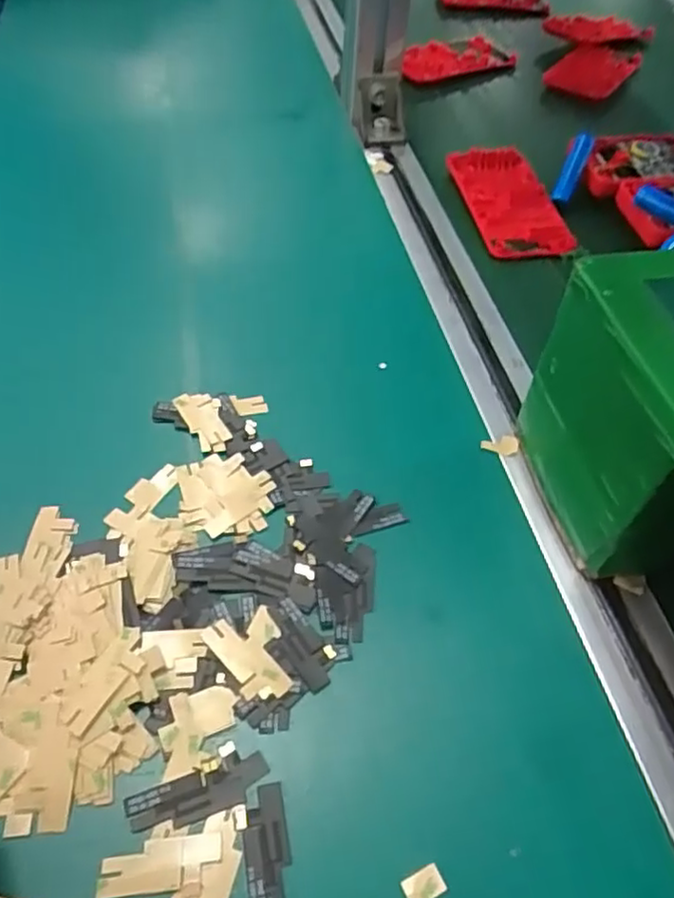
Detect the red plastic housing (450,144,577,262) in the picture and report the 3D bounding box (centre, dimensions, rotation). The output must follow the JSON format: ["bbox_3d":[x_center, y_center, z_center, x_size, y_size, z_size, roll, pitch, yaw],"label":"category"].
[{"bbox_3d":[0.123,-0.178,0.474,0.066,0.013,0.114,-5,52,-8],"label":"red plastic housing"}]

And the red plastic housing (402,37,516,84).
[{"bbox_3d":[0.107,-0.365,0.627,0.110,0.016,0.057,-25,57,-19],"label":"red plastic housing"}]

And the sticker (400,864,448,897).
[{"bbox_3d":[0.031,0.150,0.221,0.013,0.004,0.018,-27,55,-9],"label":"sticker"}]

